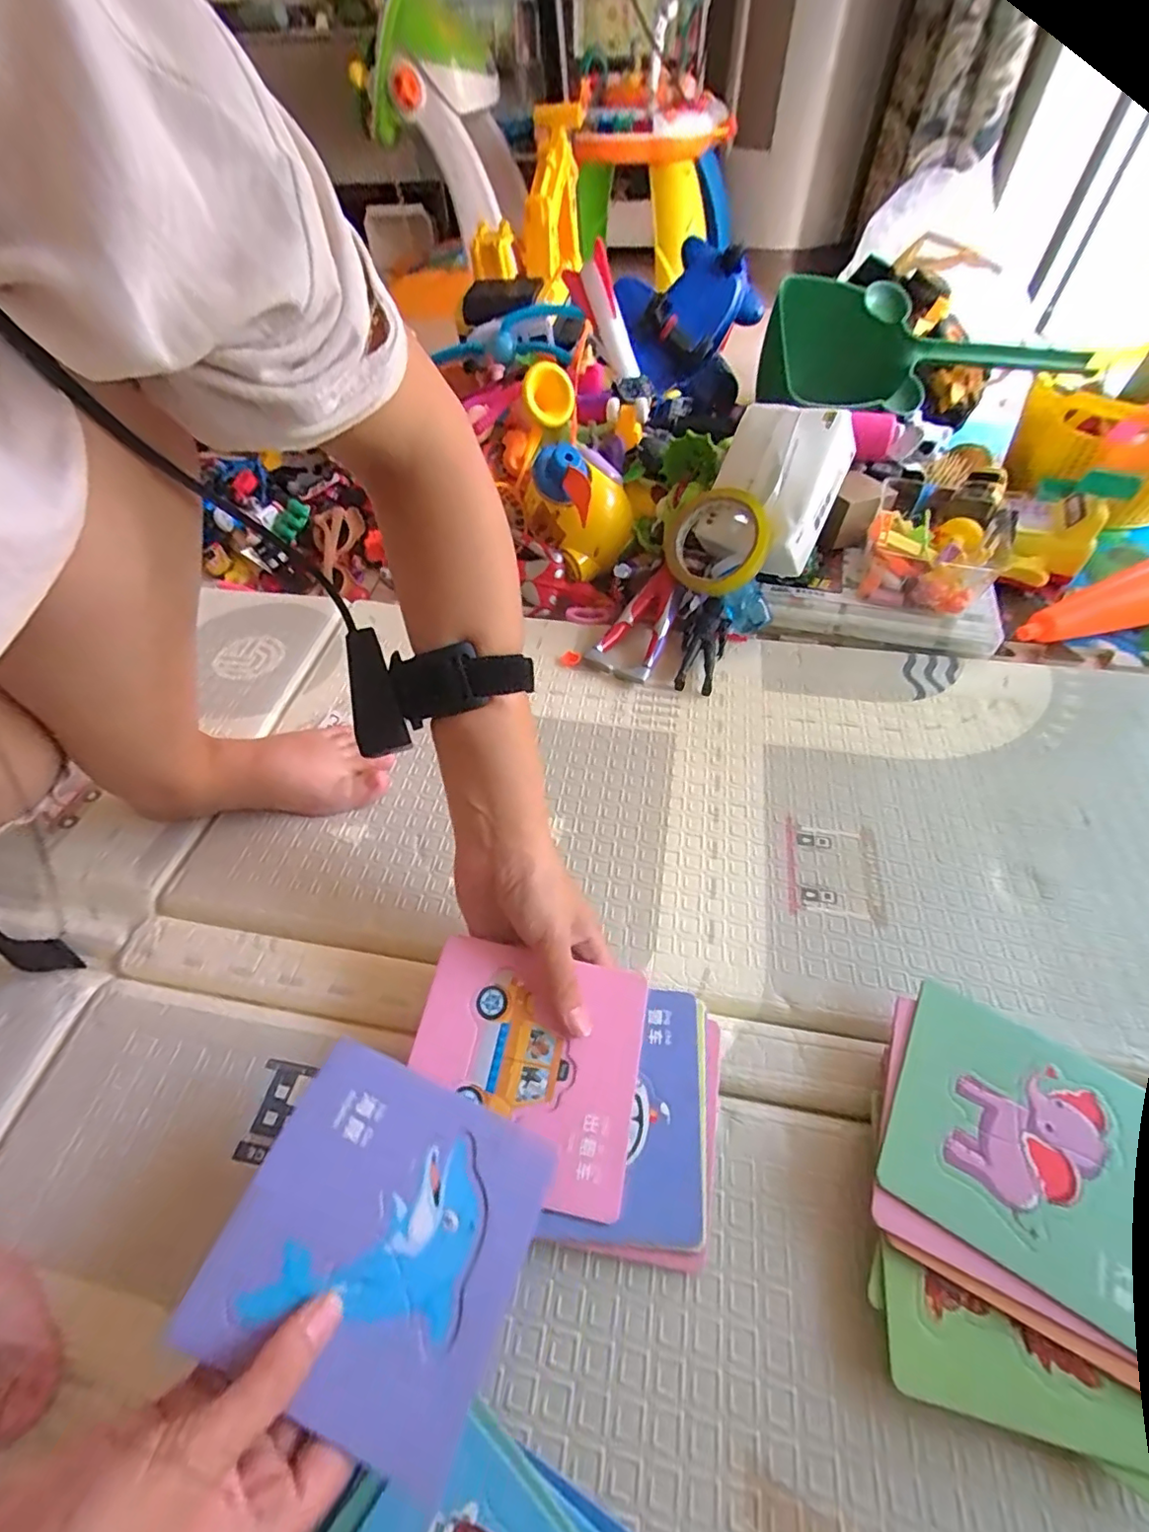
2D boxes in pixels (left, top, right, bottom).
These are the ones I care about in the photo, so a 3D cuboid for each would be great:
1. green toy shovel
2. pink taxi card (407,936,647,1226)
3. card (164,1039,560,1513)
[{"bbox_3d":[0.418,-0.490,0.655,0.382,0.093,0.198,16,55,14],"label":"green toy shovel"},{"bbox_3d":[-0.028,0.165,0.306,0.122,0.004,0.115,11,64,4],"label":"pink taxi card"},{"bbox_3d":[-0.086,0.207,0.245,0.124,0.005,0.116,22,57,8],"label":"card"}]

